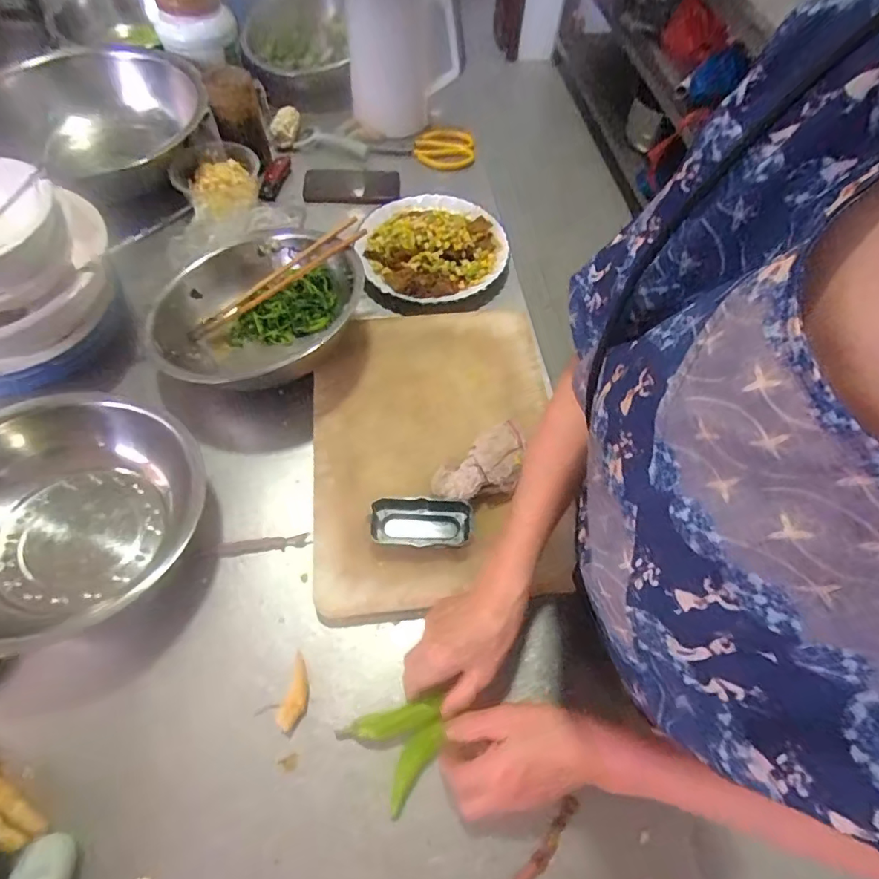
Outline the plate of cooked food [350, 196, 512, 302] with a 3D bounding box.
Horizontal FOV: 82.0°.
[{"bbox_3d":[-0.010,-0.302,0.760,0.211,0.057,0.210,1,63,-2],"label":"plate of cooked food"}]

